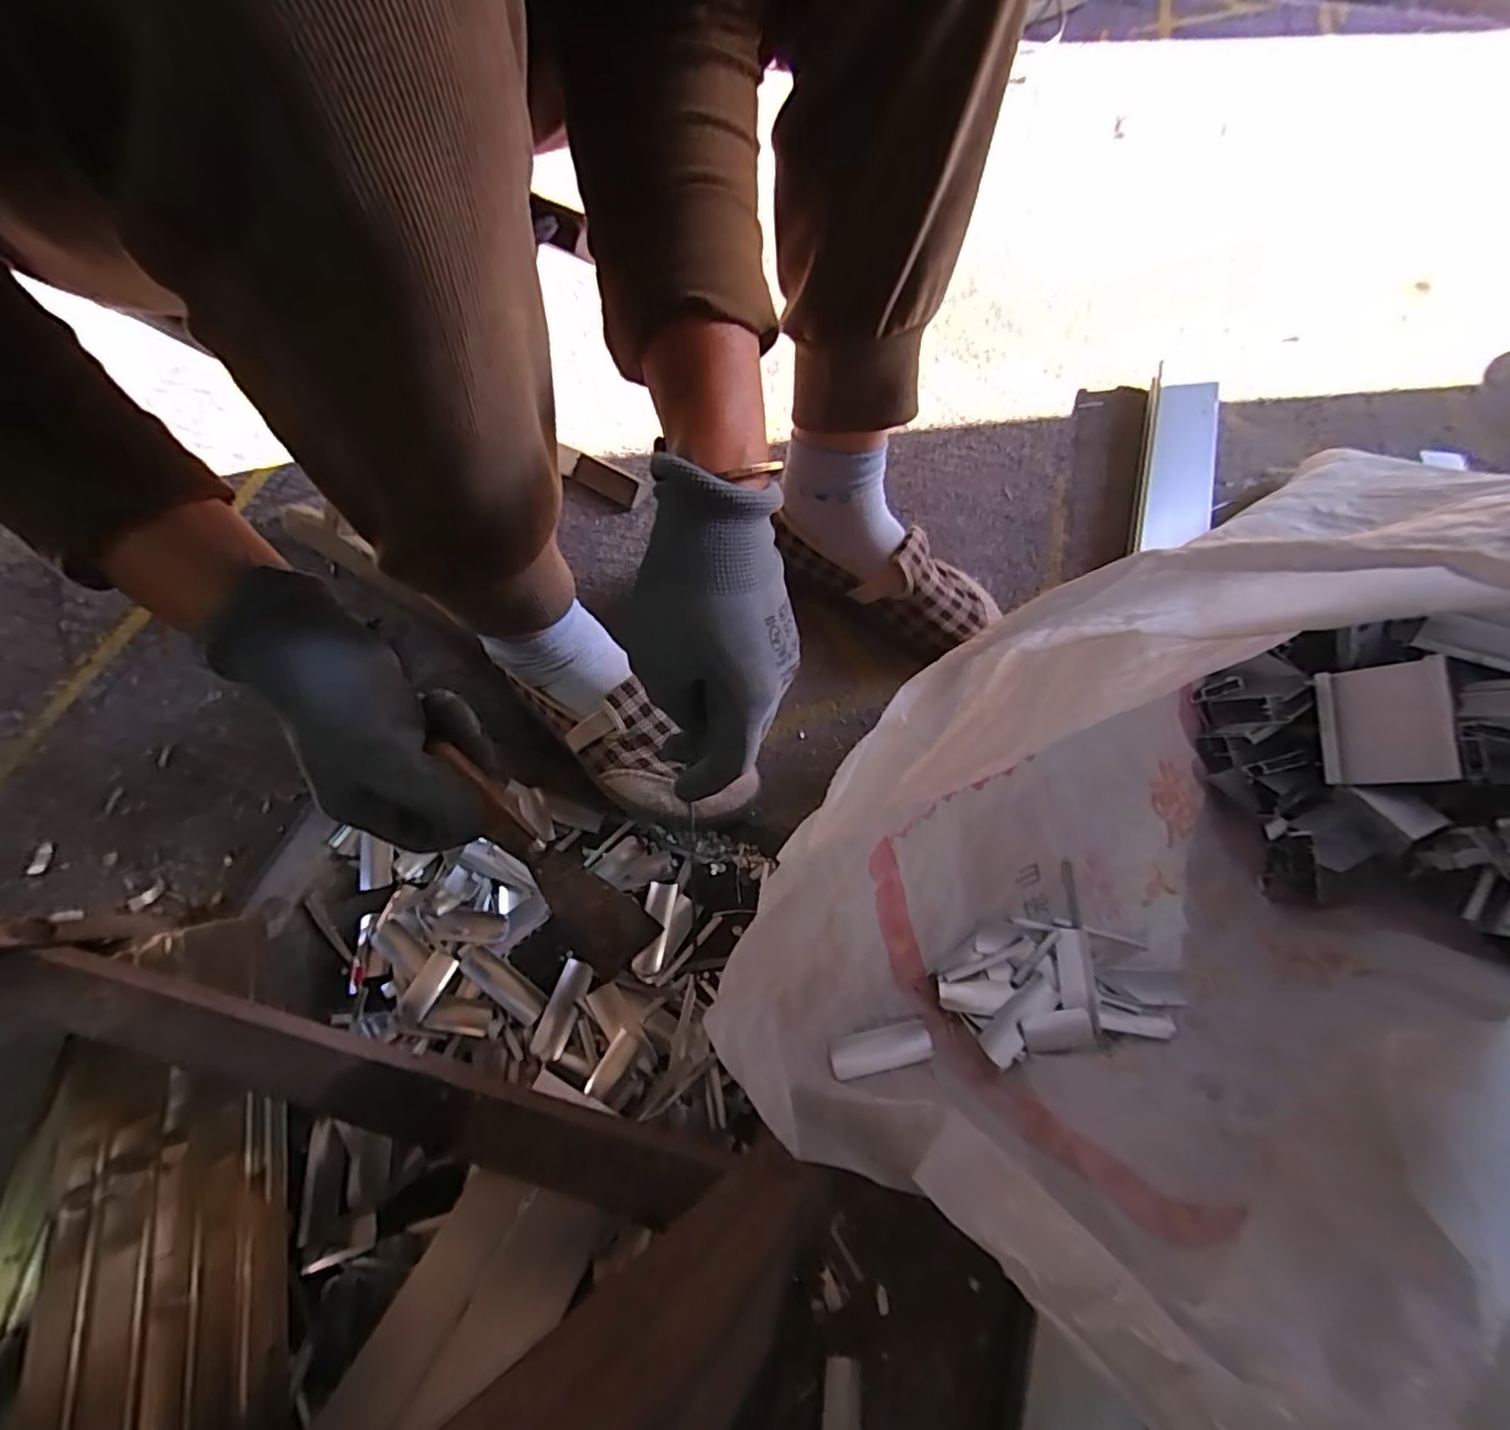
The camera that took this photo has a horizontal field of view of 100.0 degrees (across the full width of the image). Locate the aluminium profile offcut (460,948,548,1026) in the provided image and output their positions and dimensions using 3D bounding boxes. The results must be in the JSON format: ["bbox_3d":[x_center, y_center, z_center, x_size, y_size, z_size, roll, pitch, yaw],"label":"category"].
[{"bbox_3d":[-0.174,0.184,0.434,0.067,0.010,0.020,32,68,13],"label":"aluminium profile offcut"}]

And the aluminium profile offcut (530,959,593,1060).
[{"bbox_3d":[-0.132,0.203,0.438,0.022,0.015,0.061,16,65,6],"label":"aluminium profile offcut"}]

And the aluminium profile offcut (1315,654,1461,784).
[{"bbox_3d":[0.444,0.006,0.450,0.011,0.073,0.084,11,77,-21],"label":"aluminium profile offcut"}]

